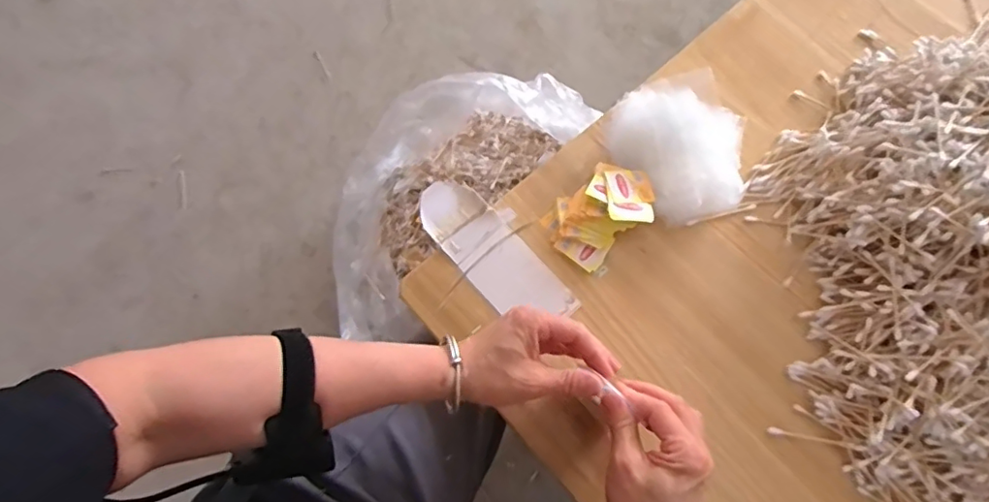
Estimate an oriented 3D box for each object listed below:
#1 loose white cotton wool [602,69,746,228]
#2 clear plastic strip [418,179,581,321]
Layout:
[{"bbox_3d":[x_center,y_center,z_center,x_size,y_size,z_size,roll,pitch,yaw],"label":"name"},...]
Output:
[{"bbox_3d":[0.180,-0.104,0.537,0.120,0.042,0.149,-28,74,-9],"label":"loose white cotton wool"},{"bbox_3d":[-0.001,0.002,0.528,0.065,0.007,0.167,-39,77,-12],"label":"clear plastic strip"}]

